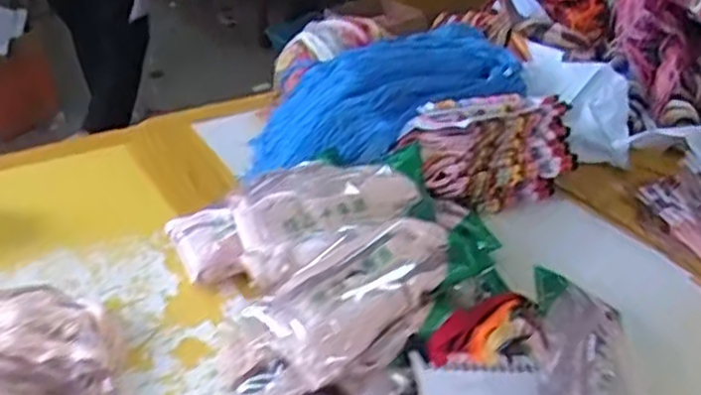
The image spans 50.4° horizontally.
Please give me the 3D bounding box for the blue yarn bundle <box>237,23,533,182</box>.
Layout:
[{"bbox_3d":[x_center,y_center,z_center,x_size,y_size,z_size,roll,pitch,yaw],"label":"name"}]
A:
[{"bbox_3d":[0.054,-0.199,1.353,0.563,0.155,0.281,-24,43,-19],"label":"blue yarn bundle"}]

